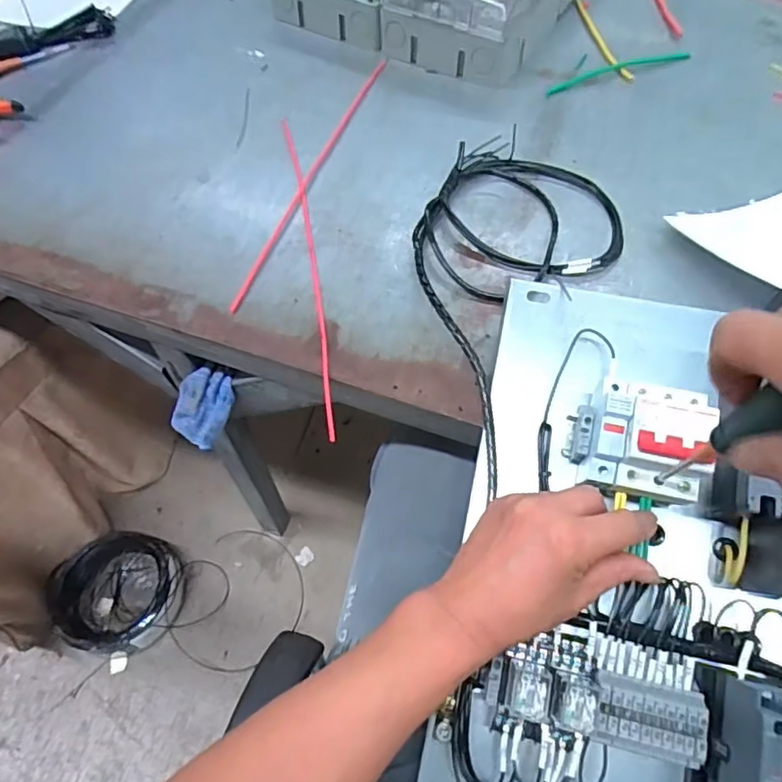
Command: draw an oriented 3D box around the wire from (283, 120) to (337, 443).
[{"bbox_3d":[-0.082,-0.141,0.574,0.014,0.006,0.429,-9,59,-6],"label":"wire"}]

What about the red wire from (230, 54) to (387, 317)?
[{"bbox_3d":[-0.082,-0.256,0.649,0.014,0.004,0.445,15,60,9],"label":"red wire"}]

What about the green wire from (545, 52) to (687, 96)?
[{"bbox_3d":[0.288,-0.413,0.743,0.204,0.009,0.031,-18,60,-11],"label":"green wire"}]

